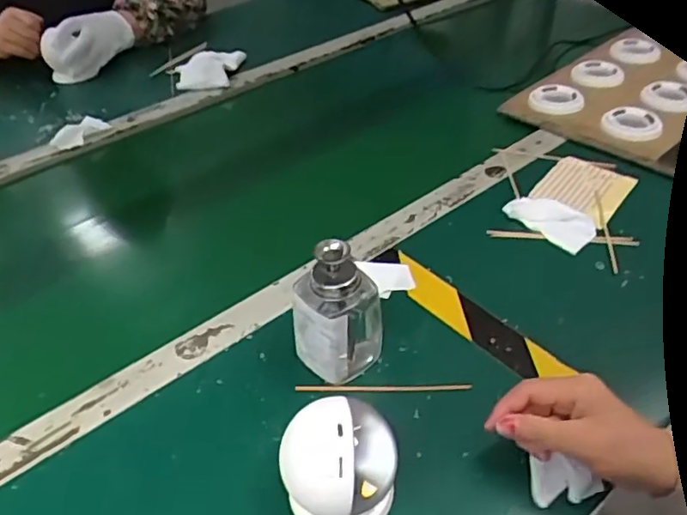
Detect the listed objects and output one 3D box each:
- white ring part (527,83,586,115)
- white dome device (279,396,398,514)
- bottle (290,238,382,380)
[{"bbox_3d":[0.295,-0.219,0.834,0.070,0.020,0.070,6,41,13],"label":"white ring part"},{"bbox_3d":[-0.002,0.139,0.401,0.072,0.080,0.065,5,42,9],"label":"white dome device"},{"bbox_3d":[-0.006,0.042,0.484,0.056,0.119,0.065,23,47,26],"label":"bottle"}]

